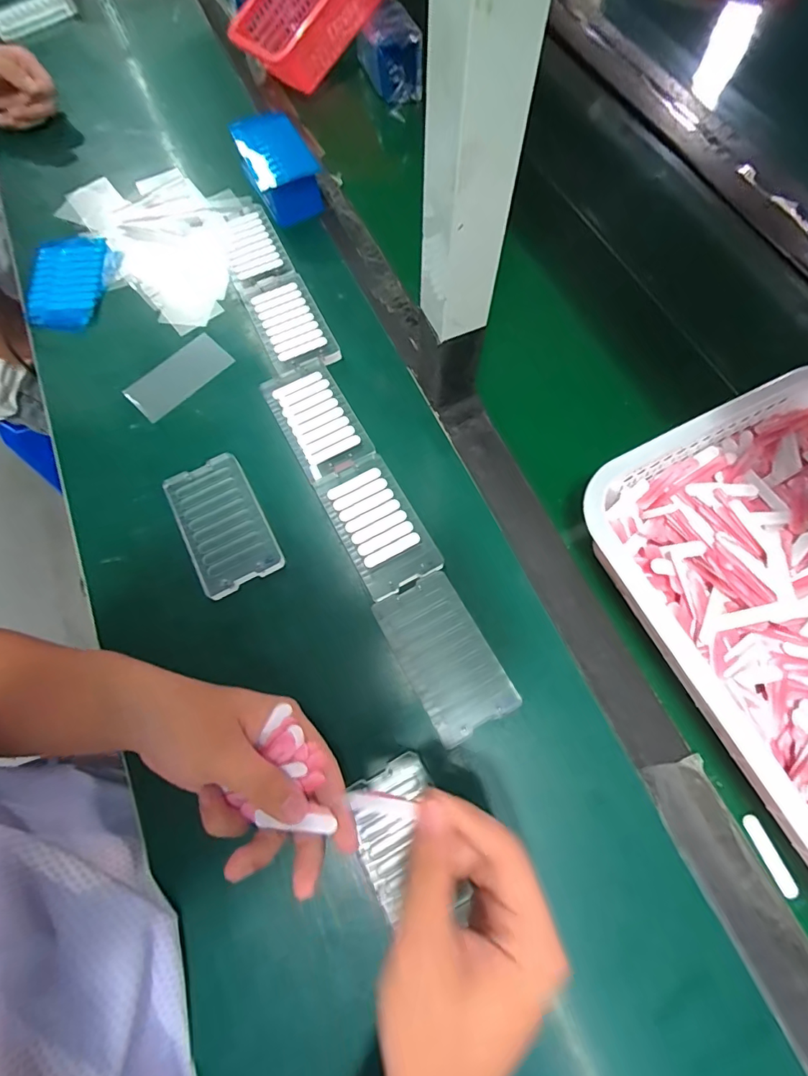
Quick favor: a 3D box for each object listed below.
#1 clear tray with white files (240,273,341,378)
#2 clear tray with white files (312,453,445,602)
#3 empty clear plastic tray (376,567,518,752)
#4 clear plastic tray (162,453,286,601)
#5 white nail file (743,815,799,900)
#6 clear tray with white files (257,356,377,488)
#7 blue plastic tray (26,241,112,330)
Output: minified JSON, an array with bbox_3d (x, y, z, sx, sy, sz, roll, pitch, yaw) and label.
[{"bbox_3d":[-0.117,-0.221,0.492,0.065,0.010,0.118,-25,70,-8],"label":"clear tray with white files"},{"bbox_3d":[-0.023,-0.013,0.411,0.067,0.007,0.120,-27,71,-9],"label":"clear tray with white files"},{"bbox_3d":[0.031,0.091,0.374,0.067,0.008,0.119,-28,71,-9],"label":"empty clear plastic tray"},{"bbox_3d":[-0.159,-0.014,0.416,0.068,0.013,0.121,-27,71,-9],"label":"clear plastic tray"},{"bbox_3d":[0.254,0.221,0.331,0.012,0.005,0.051,-21,70,-7],"label":"white nail file"},{"bbox_3d":[-0.083,-0.113,0.450,0.067,0.006,0.121,-27,71,-9],"label":"clear tray with white files"},{"bbox_3d":[-0.373,-0.282,0.527,0.086,0.012,0.125,-8,69,-2],"label":"blue plastic tray"}]

